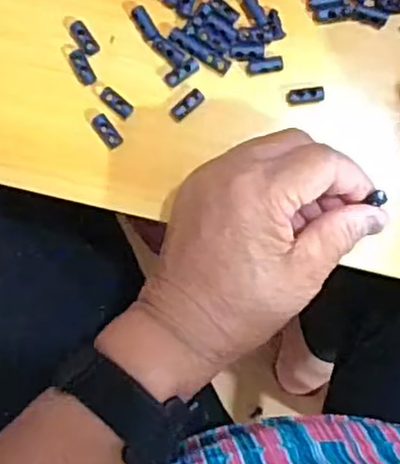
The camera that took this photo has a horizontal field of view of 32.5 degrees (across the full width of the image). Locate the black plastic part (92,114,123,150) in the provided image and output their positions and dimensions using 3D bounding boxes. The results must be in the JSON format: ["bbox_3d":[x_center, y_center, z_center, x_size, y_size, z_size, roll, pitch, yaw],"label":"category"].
[{"bbox_3d":[-0.049,-0.054,0.366,0.010,0.004,0.019,-37,87,-3],"label":"black plastic part"}]

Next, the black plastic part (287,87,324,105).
[{"bbox_3d":[0.057,-0.073,0.368,0.020,0.006,0.009,-8,86,-1],"label":"black plastic part"}]

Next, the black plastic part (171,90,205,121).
[{"bbox_3d":[-0.006,-0.068,0.367,0.019,0.005,0.008,-39,87,-3],"label":"black plastic part"}]

